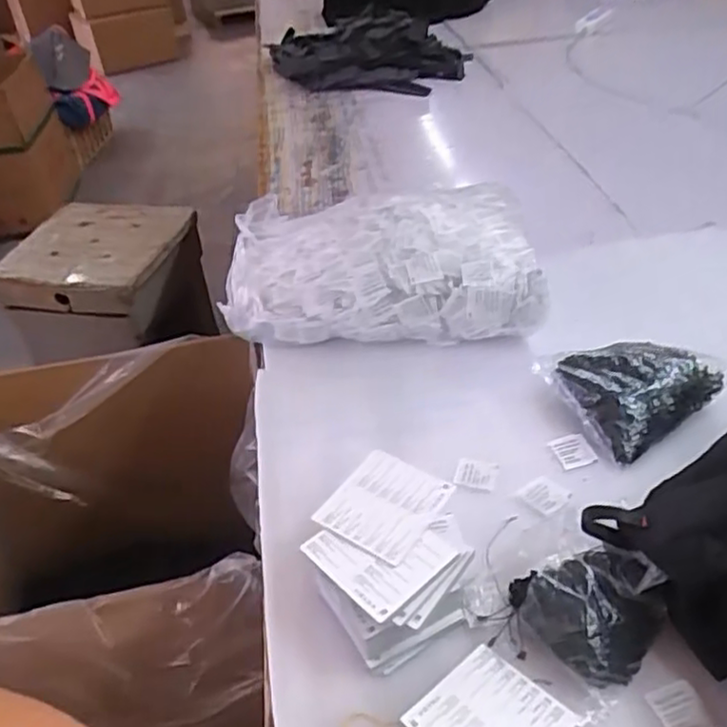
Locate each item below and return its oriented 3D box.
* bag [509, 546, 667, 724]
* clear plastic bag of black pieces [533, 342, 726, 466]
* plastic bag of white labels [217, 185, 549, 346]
[{"bbox_3d":[0.184,0.195,0.546,0.103,0.056,0.113,-23,42,-20],"label":"bag"},{"bbox_3d":[0.294,0.019,0.753,0.173,0.056,0.138,-26,43,-24],"label":"clear plastic bag of black pieces"},{"bbox_3d":[0.017,-0.148,0.951,0.415,0.114,0.290,-1,39,5],"label":"plastic bag of white labels"}]

